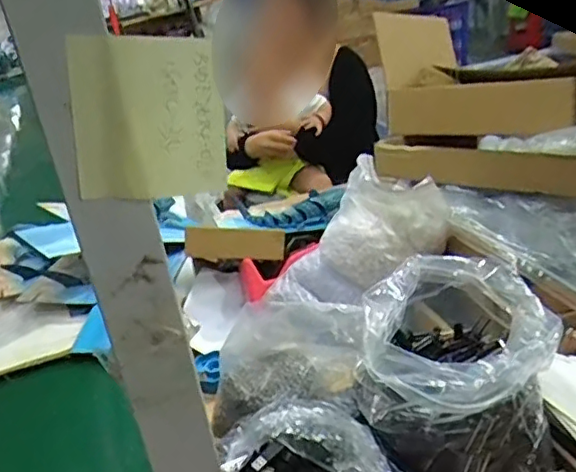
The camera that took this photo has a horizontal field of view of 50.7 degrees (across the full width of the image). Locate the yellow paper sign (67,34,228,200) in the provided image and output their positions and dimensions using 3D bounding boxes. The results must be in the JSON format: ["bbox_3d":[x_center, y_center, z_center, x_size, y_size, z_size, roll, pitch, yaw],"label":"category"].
[{"bbox_3d":[-0.065,-0.056,0.293,0.071,0.076,0.008,-6,23,-21],"label":"yellow paper sign"}]

